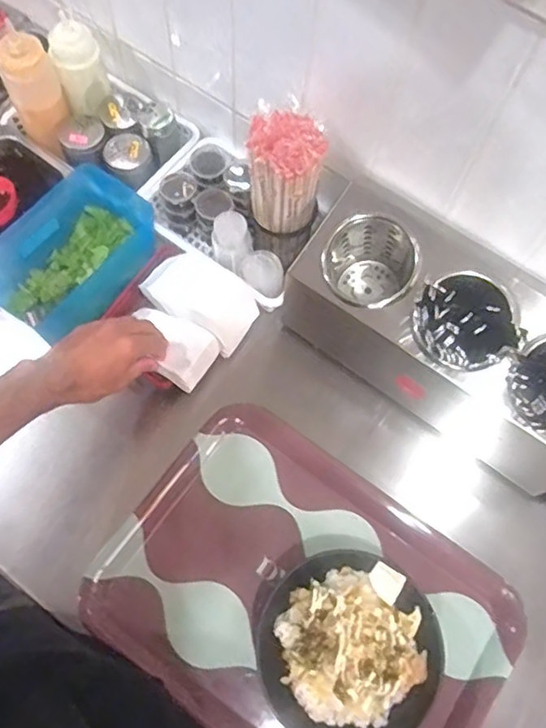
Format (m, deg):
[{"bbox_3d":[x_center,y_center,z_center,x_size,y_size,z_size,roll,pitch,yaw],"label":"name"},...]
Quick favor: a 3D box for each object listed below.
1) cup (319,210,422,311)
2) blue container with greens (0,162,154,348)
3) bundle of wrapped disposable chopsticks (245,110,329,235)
[{"bbox_3d":[0.114,-0.121,0.705,0.102,0.150,0.103,0,94,5],"label":"cup"},{"bbox_3d":[-0.254,-0.146,0.742,0.148,0.080,0.220,37,73,10],"label":"blue container with greens"},{"bbox_3d":[0.013,-0.220,0.677,0.080,0.130,0.075,1,70,-2],"label":"bundle of wrapped disposable chopsticks"}]

